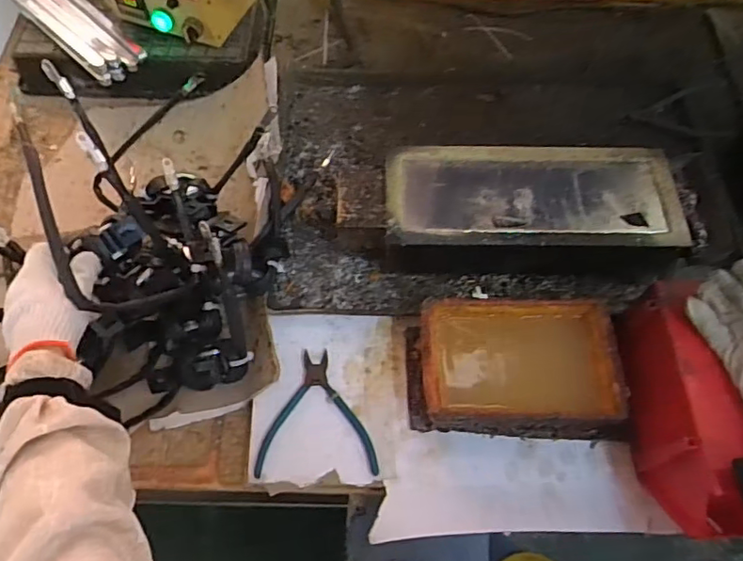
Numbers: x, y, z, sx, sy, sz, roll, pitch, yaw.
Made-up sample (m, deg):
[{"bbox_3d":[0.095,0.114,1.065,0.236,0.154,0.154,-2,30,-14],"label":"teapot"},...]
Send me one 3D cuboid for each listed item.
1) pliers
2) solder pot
[{"bbox_3d":[-0.057,0.143,0.613,0.125,0.006,0.135,1,62,0],"label":"pliers"},{"bbox_3d":[0.191,-0.083,0.694,0.345,0.094,0.144,2,62,0],"label":"solder pot"}]

